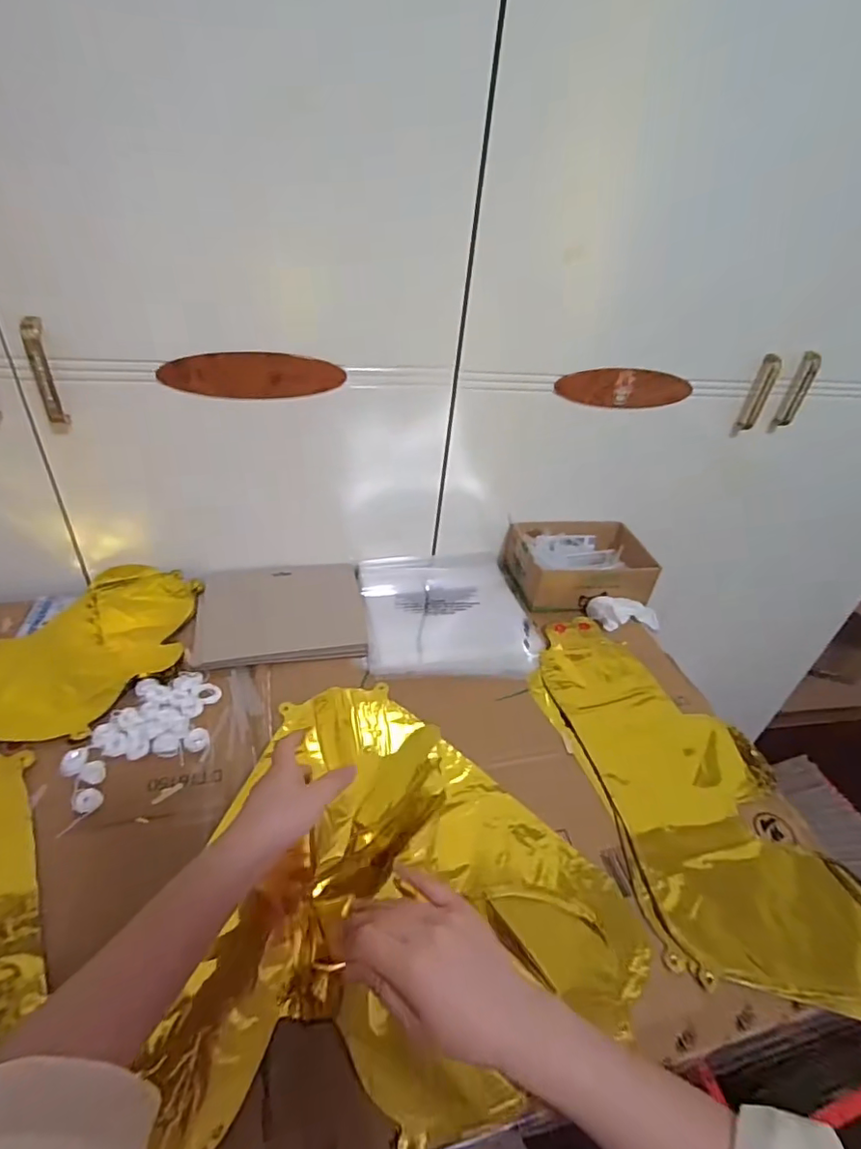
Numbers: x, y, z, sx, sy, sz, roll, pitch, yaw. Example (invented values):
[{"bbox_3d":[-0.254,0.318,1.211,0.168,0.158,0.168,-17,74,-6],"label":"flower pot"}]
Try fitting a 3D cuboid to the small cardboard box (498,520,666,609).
[{"bbox_3d":[0.217,-0.016,0.790,0.194,0.066,0.150,-5,39,-16],"label":"small cardboard box"}]

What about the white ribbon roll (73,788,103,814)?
[{"bbox_3d":[-0.293,0.192,0.464,0.022,0.006,0.020,5,34,-3],"label":"white ribbon roll"}]

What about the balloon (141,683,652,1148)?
[{"bbox_3d":[-0.030,0.234,0.460,0.362,0.060,0.347,-4,35,-16],"label":"balloon"}]

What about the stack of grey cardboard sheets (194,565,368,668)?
[{"bbox_3d":[-0.182,0.044,0.678,0.194,0.014,0.163,-2,42,-14],"label":"stack of grey cardboard sheets"}]

